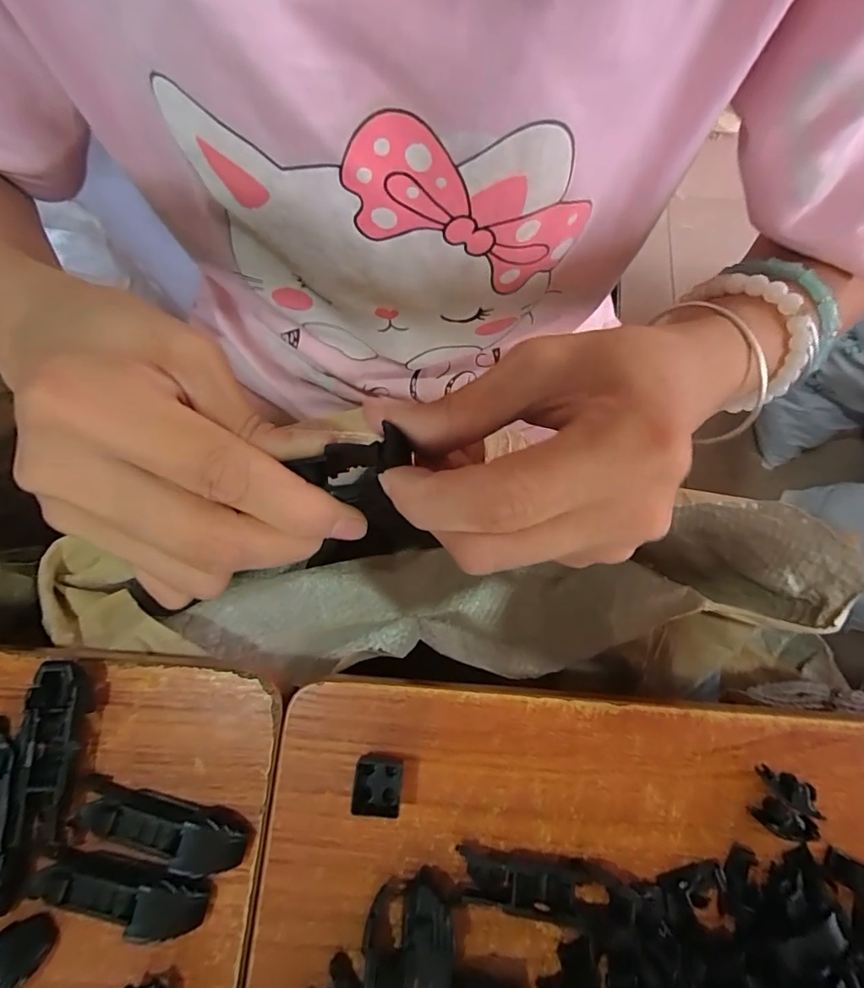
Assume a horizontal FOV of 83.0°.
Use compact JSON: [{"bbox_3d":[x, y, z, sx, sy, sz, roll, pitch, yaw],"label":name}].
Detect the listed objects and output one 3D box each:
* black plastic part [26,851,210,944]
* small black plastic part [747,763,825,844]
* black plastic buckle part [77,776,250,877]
[{"bbox_3d":[-0.122,0.157,0.191,0.064,0.010,0.022,9,74,0],"label":"black plastic part"},{"bbox_3d":[0.155,0.136,0.212,0.025,0.012,0.024,22,75,4],"label":"small black plastic part"},{"bbox_3d":[-0.110,0.136,0.200,0.067,0.015,0.022,15,74,2],"label":"black plastic buckle part"}]

